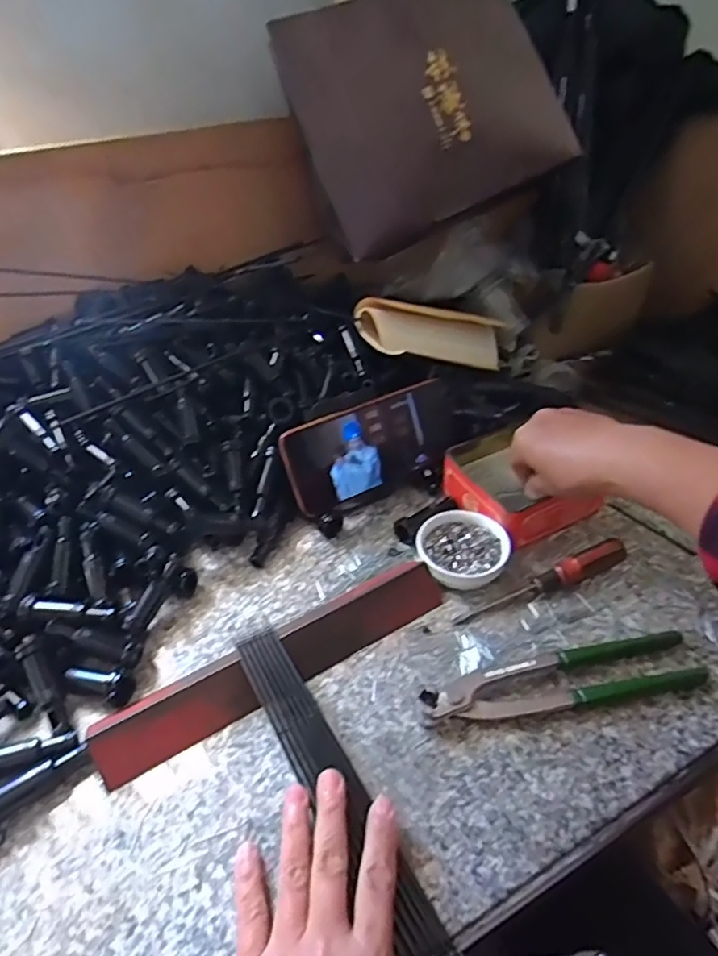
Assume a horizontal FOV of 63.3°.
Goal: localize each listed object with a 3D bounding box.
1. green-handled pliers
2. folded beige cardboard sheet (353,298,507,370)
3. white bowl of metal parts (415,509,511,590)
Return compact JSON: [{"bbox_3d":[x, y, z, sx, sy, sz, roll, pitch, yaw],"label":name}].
[{"bbox_3d":[0.138,0.135,0.397,0.198,0.016,0.044,-9,41,-7],"label":"green-handled pliers"},{"bbox_3d":[0.094,-0.162,0.654,0.222,0.051,0.050,-2,33,-40],"label":"folded beige cardboard sheet"},{"bbox_3d":[0.083,0.059,0.475,0.070,0.022,0.069,-1,41,1],"label":"white bowl of metal parts"}]

